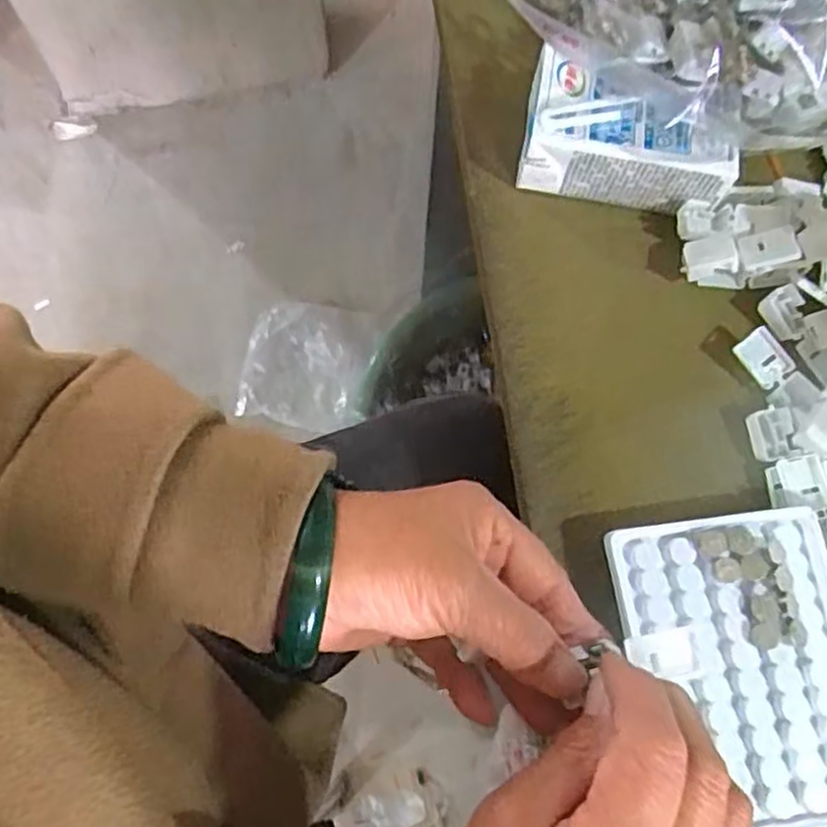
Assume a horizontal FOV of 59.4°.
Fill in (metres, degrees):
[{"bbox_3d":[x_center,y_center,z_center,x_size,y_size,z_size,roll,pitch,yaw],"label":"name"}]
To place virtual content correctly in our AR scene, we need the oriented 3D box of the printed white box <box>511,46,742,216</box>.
[{"bbox_3d":[0.112,-0.142,0.380,0.107,0.045,0.052,15,73,4],"label":"printed white box"}]

